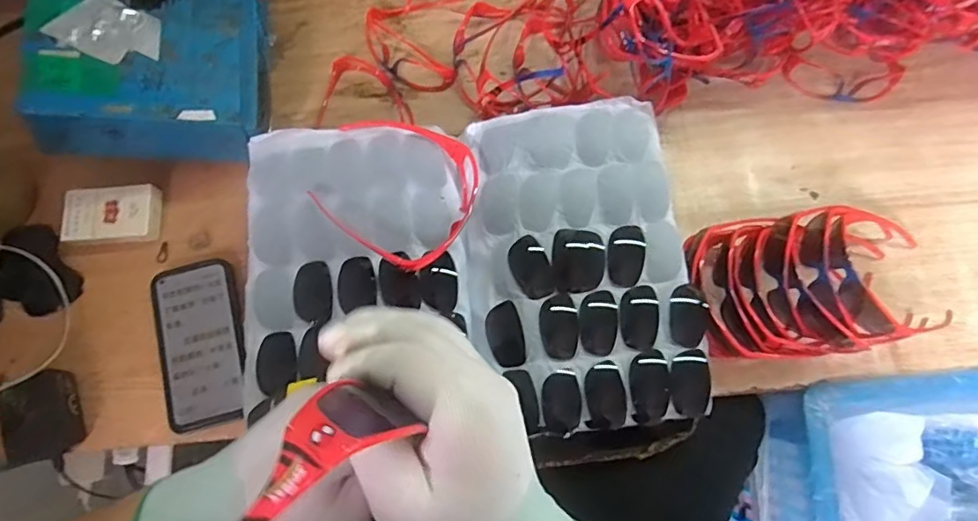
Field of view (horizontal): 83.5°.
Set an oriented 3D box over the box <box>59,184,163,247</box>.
[{"bbox_3d":[-0.397,-0.046,0.577,0.089,0.029,0.060,-5,77,-1],"label":"box"}]

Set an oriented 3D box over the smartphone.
[{"bbox_3d":[-0.289,0.082,0.548,0.079,0.009,0.163,-13,77,-3],"label":"smartphone"}]

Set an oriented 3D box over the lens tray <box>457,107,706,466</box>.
[{"bbox_3d":[0.083,0.018,0.492,0.207,0.053,0.323,-12,86,-4],"label":"lens tray"}]

